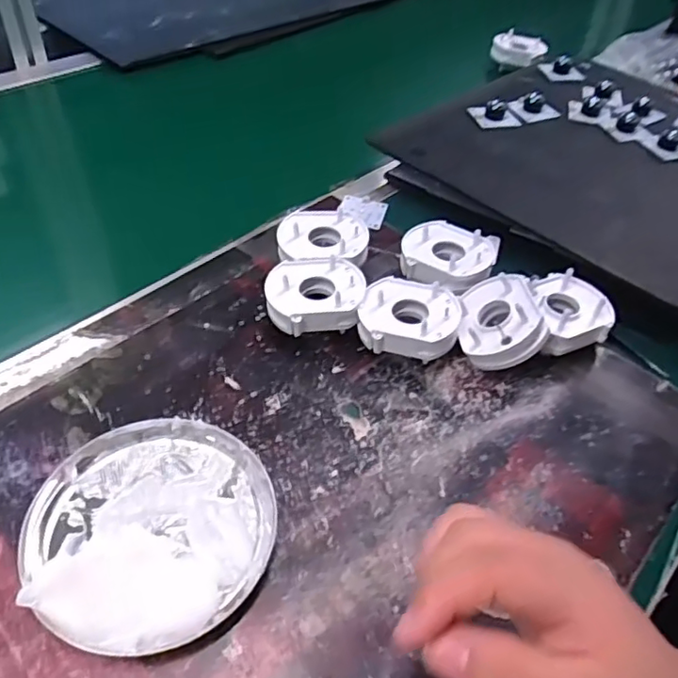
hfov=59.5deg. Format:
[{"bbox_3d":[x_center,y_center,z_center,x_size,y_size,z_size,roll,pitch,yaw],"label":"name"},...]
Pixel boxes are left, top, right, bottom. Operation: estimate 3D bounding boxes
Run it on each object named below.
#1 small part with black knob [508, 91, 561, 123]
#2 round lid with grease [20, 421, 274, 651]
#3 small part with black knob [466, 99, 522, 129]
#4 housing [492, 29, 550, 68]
[{"bbox_3d":[0.213,-0.252,0.642,0.052,0.016,0.032,-16,50,-21],"label":"small part with black knob"},{"bbox_3d":[-0.101,0.097,0.318,0.127,0.022,0.125,2,46,-2],"label":"round lid with grease"},{"bbox_3d":[0.164,-0.238,0.619,0.047,0.019,0.035,-9,48,-15],"label":"small part with black knob"},{"bbox_3d":[0.244,-0.394,0.805,0.072,0.024,0.057,14,46,8],"label":"housing"}]

